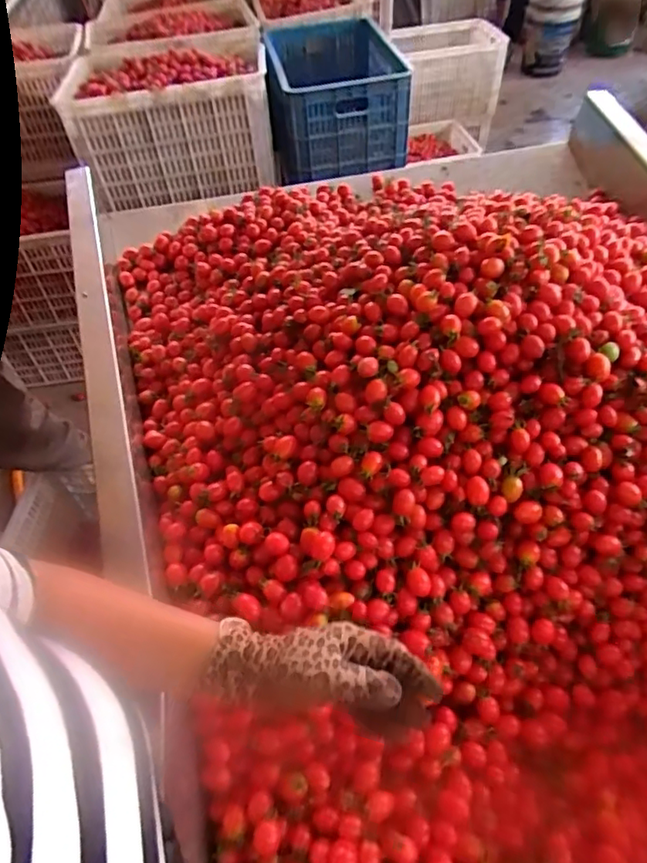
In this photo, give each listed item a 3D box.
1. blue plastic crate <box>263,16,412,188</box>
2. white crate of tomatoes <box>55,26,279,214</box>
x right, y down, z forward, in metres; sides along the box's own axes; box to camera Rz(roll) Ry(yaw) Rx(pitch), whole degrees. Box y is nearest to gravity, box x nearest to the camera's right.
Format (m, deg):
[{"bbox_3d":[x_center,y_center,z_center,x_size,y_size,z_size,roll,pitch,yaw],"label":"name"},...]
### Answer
[{"bbox_3d":[0.026,-0.966,1.584,0.352,0.230,0.537,-6,49,-1],"label":"blue plastic crate"},{"bbox_3d":[-0.399,-0.860,1.512,0.495,0.277,0.403,-7,49,-2],"label":"white crate of tomatoes"}]

